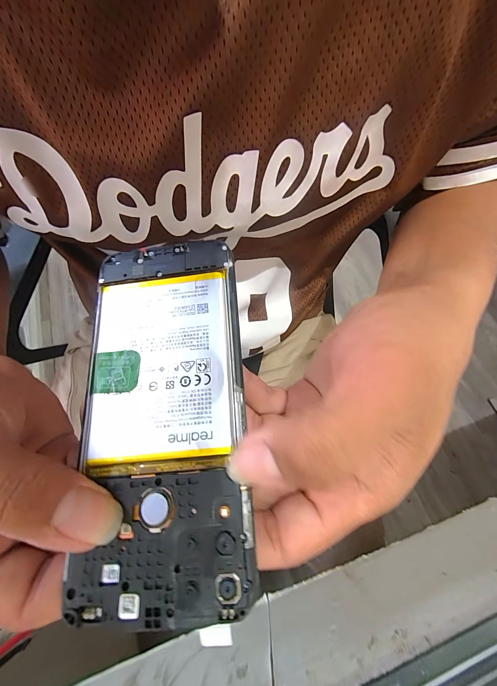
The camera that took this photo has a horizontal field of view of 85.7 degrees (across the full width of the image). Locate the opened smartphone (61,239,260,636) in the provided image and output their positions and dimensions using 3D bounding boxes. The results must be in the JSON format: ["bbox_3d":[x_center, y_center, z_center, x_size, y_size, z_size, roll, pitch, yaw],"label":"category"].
[{"bbox_3d":[-0.038,0.024,0.119,0.070,0.007,0.157,-6,70,-2],"label":"opened smartphone"}]

